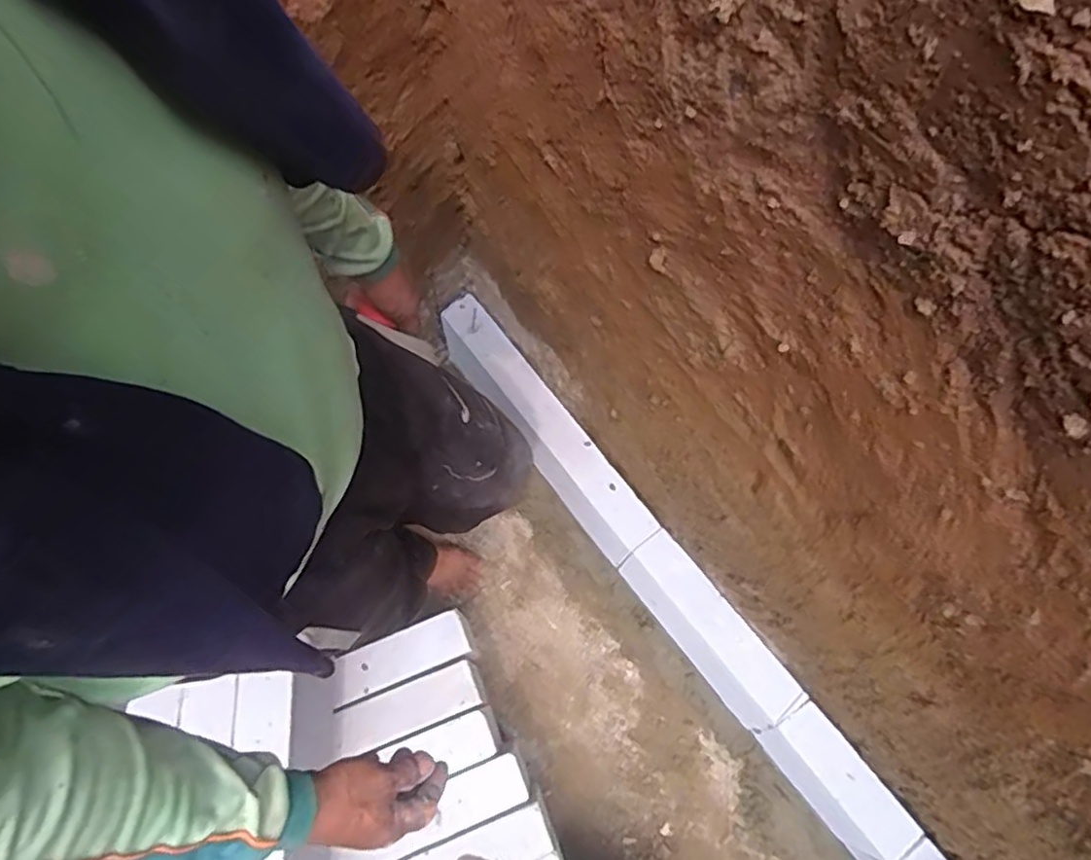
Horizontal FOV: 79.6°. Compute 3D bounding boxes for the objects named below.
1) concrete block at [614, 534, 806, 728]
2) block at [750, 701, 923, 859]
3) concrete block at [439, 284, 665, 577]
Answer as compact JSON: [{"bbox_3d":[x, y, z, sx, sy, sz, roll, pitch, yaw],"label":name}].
[{"bbox_3d":[0.290,0.363,1.202,0.091,0.198,0.358,-38,74,-11],"label":"concrete block"},{"bbox_3d":[0.471,0.580,1.107,0.084,0.212,0.233,-37,74,-11],"label":"block"},{"bbox_3d":[-0.010,0.007,1.296,0.108,0.188,0.572,-37,74,-11],"label":"concrete block"}]

